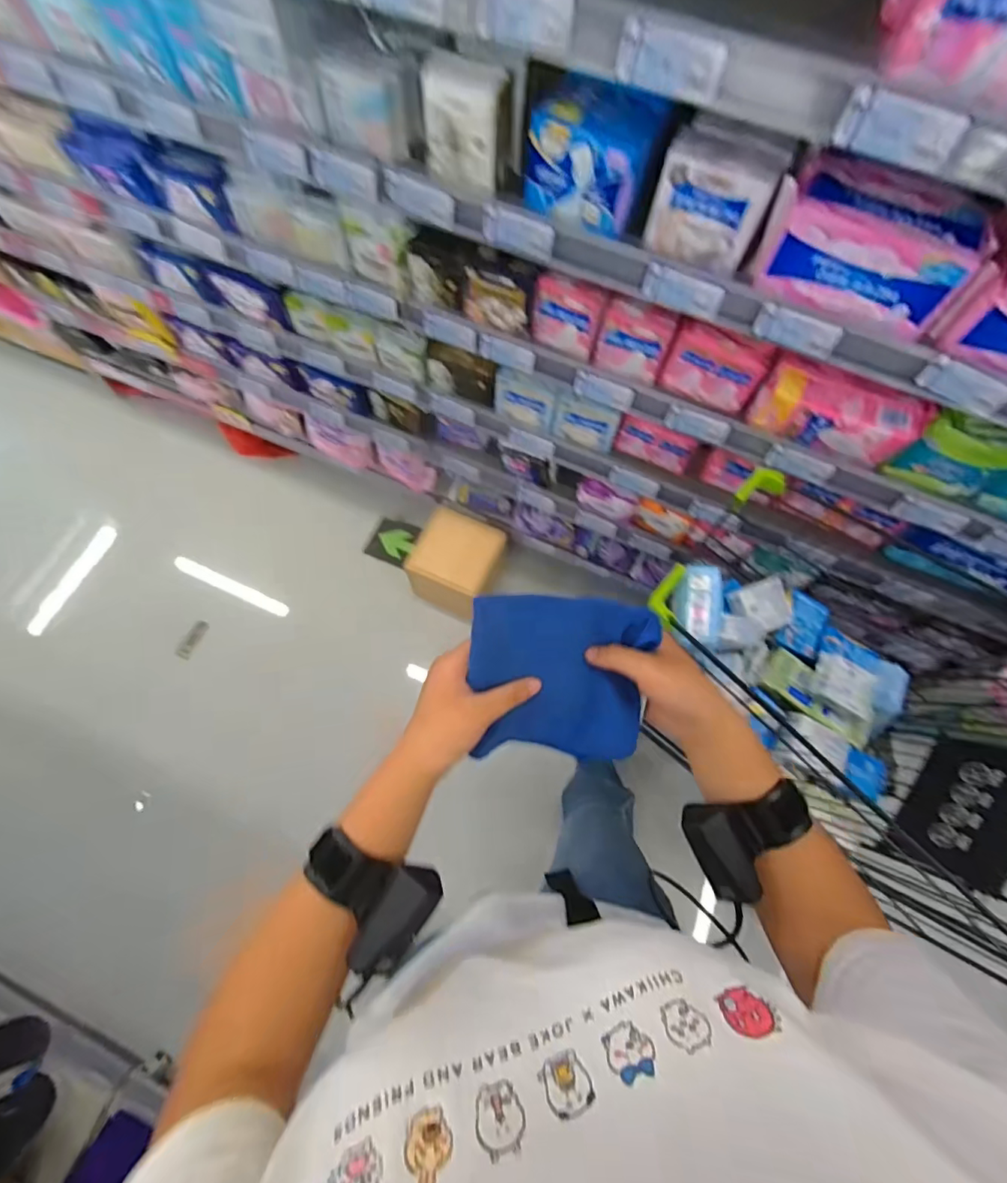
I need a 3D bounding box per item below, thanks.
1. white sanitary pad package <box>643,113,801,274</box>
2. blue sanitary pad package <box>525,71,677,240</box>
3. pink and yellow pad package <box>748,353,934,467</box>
[{"bbox_3d":[0.243,-0.453,0.605,0.121,0.097,0.088,25,71,7],"label":"white sanitary pad package"},{"bbox_3d":[0.113,-0.520,0.620,0.140,0.097,0.125,23,71,7],"label":"blue sanitary pad package"},{"bbox_3d":[0.463,-0.244,0.728,0.207,0.088,0.064,25,71,7],"label":"pink and yellow pad package"}]

